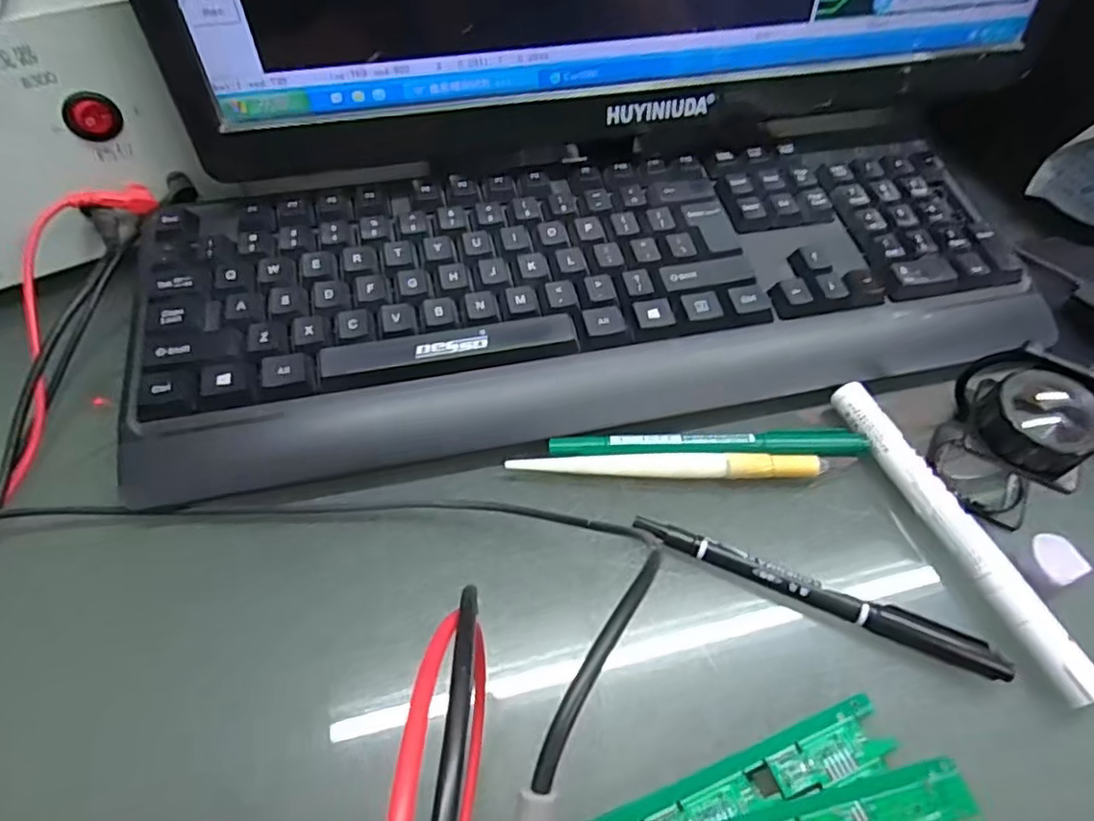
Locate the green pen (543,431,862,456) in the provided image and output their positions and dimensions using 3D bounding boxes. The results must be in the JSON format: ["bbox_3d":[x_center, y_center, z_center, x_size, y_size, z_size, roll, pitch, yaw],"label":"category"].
[{"bbox_3d":[0.072,0.016,0.273,0.139,0.011,0.012,2,54,-1],"label":"green pen"}]

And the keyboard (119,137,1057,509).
[{"bbox_3d":[0.029,-0.060,0.307,0.432,0.042,0.157,-8,55,-9],"label":"keyboard"}]

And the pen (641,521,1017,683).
[{"bbox_3d":[0.101,0.070,0.235,0.137,0.011,0.012,19,55,11],"label":"pen"}]

